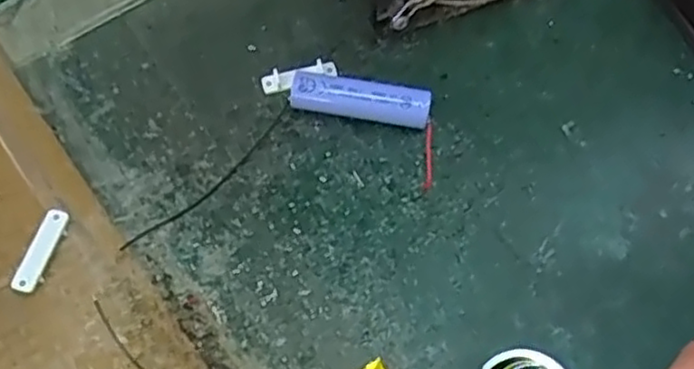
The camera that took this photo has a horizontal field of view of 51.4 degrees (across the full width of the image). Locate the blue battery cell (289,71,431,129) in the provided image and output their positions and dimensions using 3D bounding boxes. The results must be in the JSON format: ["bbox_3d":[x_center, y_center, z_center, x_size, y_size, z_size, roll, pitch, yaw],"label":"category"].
[{"bbox_3d":[0.006,-0.038,0.330,0.062,0.017,0.016,9,66,1],"label":"blue battery cell"}]

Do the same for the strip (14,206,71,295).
[{"bbox_3d":[-0.125,0.027,0.295,0.009,0.004,0.036,25,67,-16],"label":"strip"}]

